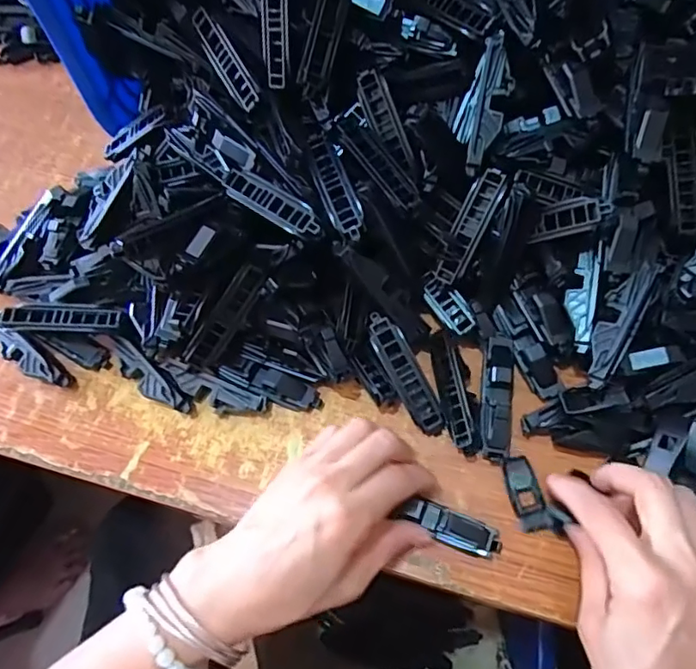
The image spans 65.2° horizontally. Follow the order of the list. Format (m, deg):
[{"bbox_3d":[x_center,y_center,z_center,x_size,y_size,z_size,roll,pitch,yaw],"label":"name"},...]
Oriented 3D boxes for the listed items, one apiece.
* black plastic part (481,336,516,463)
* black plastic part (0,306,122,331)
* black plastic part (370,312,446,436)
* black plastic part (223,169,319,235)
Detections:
[{"bbox_3d":[0.095,0.038,0.341,0.019,0.020,0.078,7,65,7],"label":"black plastic part"},{"bbox_3d":[-0.194,-0.012,0.367,0.077,0.011,0.018,0,63,-11],"label":"black plastic part"},{"bbox_3d":[0.038,0.024,0.346,0.020,0.008,0.081,-27,85,-9],"label":"black plastic part"},{"bbox_3d":[-0.048,-0.082,0.337,0.076,0.011,0.020,34,71,18],"label":"black plastic part"}]

